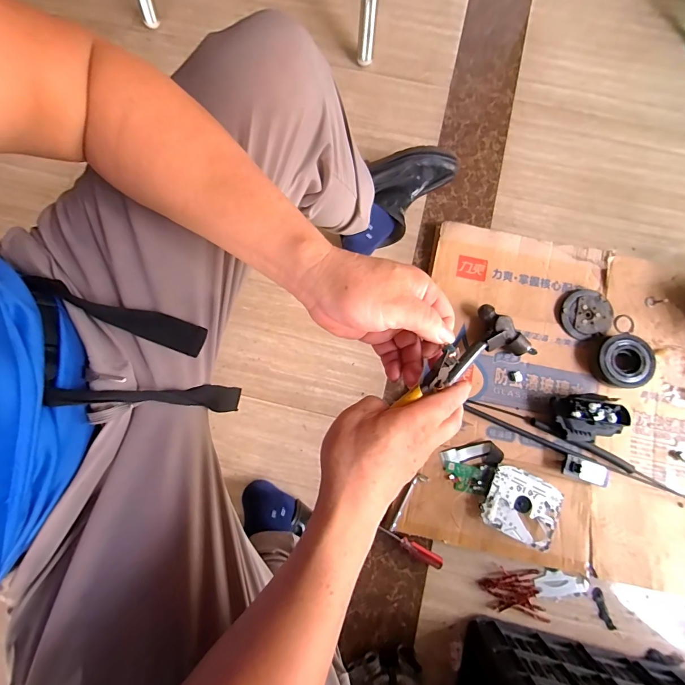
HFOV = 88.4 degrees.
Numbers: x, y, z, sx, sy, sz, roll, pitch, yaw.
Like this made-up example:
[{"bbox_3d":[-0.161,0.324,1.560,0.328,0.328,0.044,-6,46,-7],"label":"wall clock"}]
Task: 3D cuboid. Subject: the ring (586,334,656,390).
[{"bbox_3d":[0.545,0.037,0.687,0.107,0.039,0.105,0,79,0],"label":"ring"}]

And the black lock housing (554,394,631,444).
[{"bbox_3d":[0.454,0.139,0.655,0.106,0.063,0.082,-10,79,-3],"label":"black lock housing"}]

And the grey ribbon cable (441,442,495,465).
[{"bbox_3d":[0.240,0.214,0.681,0.098,0.010,0.024,-14,79,-3],"label":"grey ribbon cable"}]

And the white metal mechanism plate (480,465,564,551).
[{"bbox_3d":[0.329,0.299,0.646,0.124,0.028,0.115,28,80,5],"label":"white metal mechanism plate"}]

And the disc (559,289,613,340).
[{"bbox_3d":[0.494,-0.059,0.714,0.097,0.015,0.096,0,79,0],"label":"disc"}]

